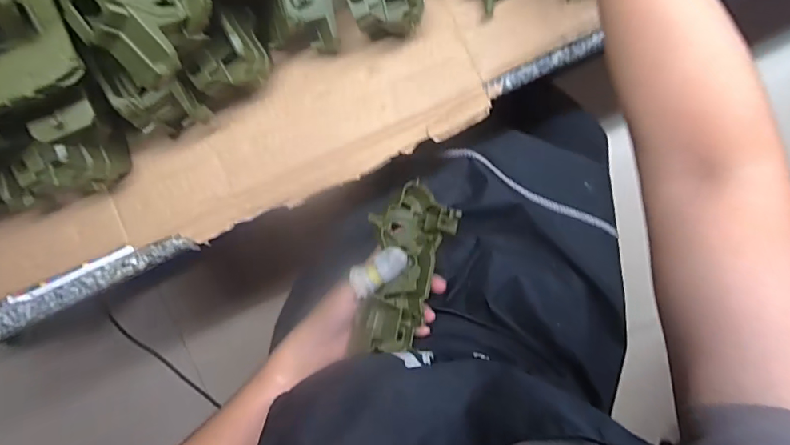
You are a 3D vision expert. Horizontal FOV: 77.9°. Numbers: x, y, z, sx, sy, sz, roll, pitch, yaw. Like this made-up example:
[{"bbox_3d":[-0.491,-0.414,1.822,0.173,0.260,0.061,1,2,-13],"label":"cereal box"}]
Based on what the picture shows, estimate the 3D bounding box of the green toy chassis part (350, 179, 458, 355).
[{"bbox_3d":[0.009,0.041,0.452,0.071,0.055,0.160,15,74,2],"label":"green toy chassis part"}]

